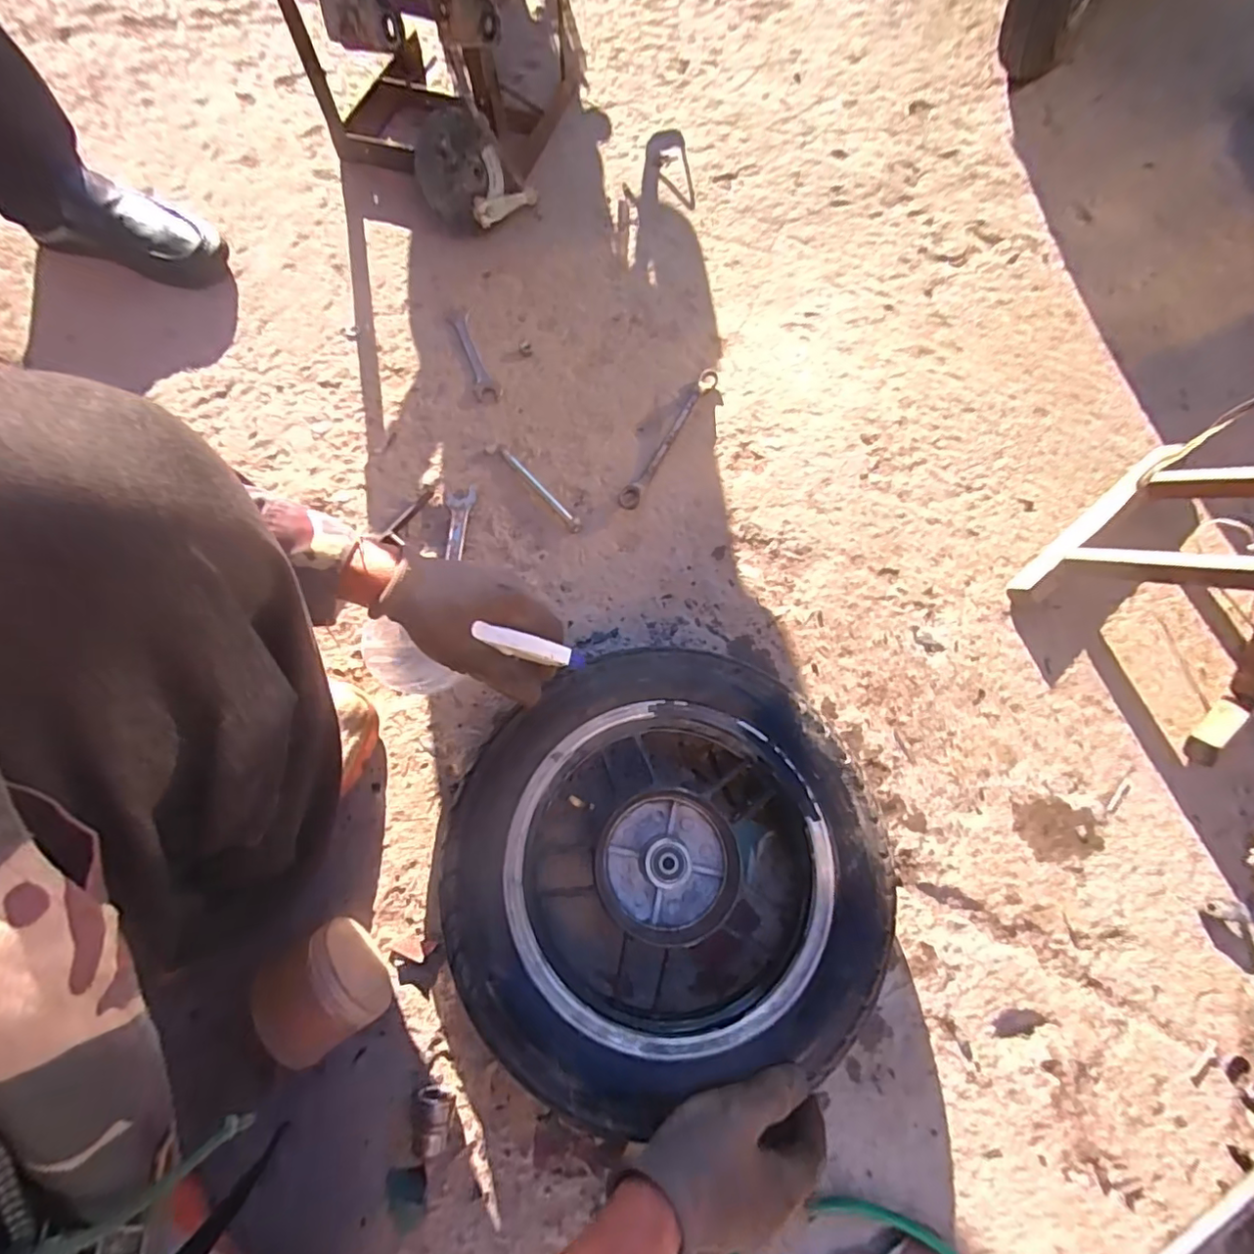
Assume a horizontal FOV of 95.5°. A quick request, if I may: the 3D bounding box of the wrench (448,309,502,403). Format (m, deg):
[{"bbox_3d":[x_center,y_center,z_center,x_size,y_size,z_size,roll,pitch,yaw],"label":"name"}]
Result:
[{"bbox_3d":[-0.196,-0.348,0.727,0.031,0.011,0.146,-20,72,-7],"label":"wrench"}]

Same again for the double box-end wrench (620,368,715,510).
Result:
[{"bbox_3d":[0.051,-0.230,0.682,0.026,0.012,0.225,28,73,9],"label":"double box-end wrench"}]

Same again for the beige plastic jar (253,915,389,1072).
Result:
[{"bbox_3d":[-0.244,0.293,0.461,0.071,0.077,0.083,-33,74,-11],"label":"beige plastic jar"}]

